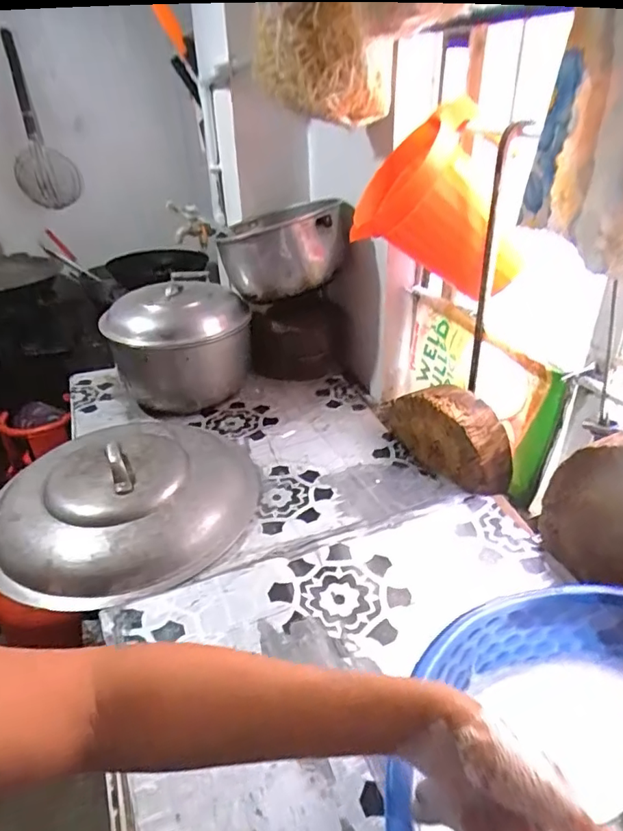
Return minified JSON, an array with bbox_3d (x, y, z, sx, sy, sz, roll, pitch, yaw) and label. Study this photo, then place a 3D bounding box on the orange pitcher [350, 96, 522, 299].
[{"bbox_3d":[0.205,-0.294,0.798,0.230,0.190,0.194,29,-13,-20],"label":"orange pitcher"}]

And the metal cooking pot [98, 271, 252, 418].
[{"bbox_3d":[-0.248,-0.137,1.024,0.247,0.210,0.275,-9,32,-11],"label":"metal cooking pot"}]

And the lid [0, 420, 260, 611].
[{"bbox_3d":[-0.265,0.109,0.748,0.363,0.067,0.330,-1,32,1],"label":"lid"}]

